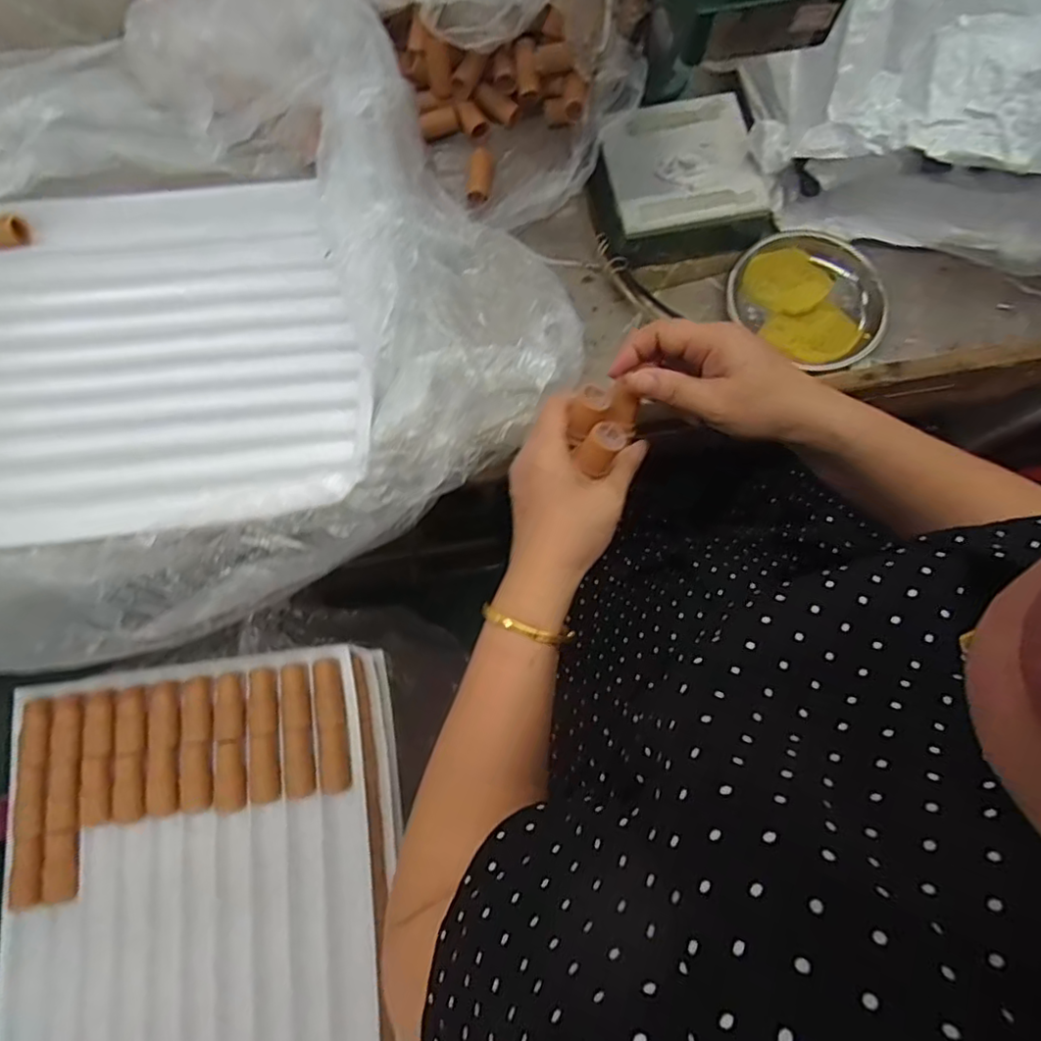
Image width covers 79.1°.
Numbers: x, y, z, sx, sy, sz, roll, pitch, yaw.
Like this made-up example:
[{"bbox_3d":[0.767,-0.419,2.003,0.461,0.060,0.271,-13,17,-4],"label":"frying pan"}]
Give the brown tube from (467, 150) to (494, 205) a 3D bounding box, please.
[{"bbox_3d":[-0.036,-0.313,0.572,0.021,0.017,0.060,4,76,2],"label":"brown tube"}]

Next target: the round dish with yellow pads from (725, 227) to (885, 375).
[{"bbox_3d":[0.249,-0.191,0.532,0.108,0.028,0.125,-40,79,-9],"label":"round dish with yellow pads"}]

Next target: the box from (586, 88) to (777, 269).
[{"bbox_3d":[0.132,-0.288,0.545,0.137,0.052,0.129,-11,76,-2],"label":"box"}]

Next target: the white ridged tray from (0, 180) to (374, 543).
[{"bbox_3d":[-0.338,-0.138,0.511,0.433,0.034,0.317,-3,68,1],"label":"white ridged tray"}]

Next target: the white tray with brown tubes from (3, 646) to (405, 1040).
[{"bbox_3d":[-0.269,0.354,0.542,0.326,0.032,0.446,-8,76,-1],"label":"white tray with brown tubes"}]

